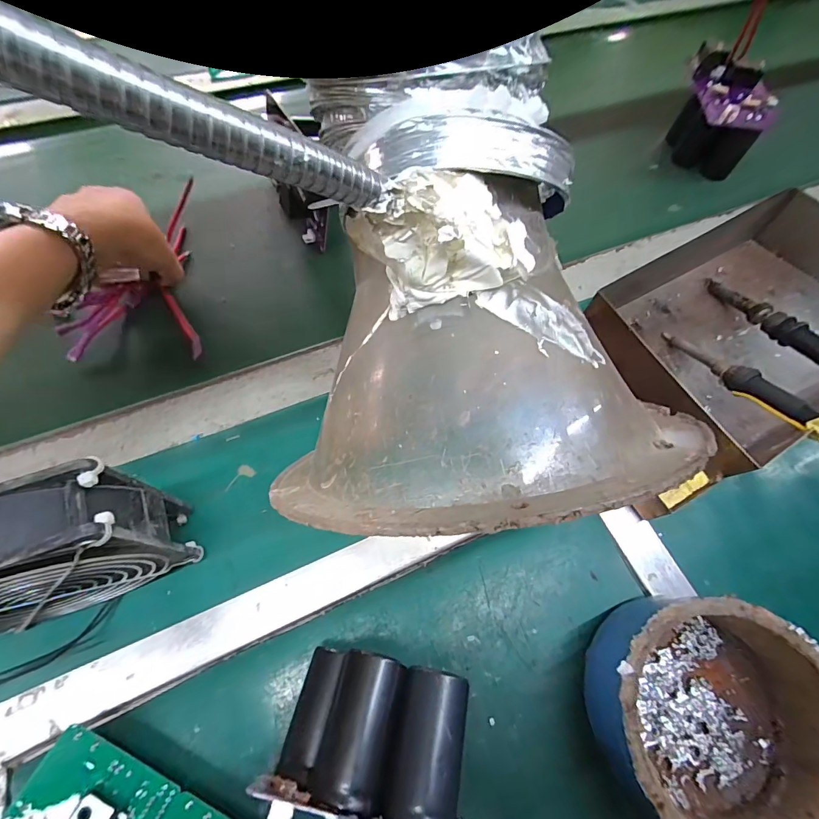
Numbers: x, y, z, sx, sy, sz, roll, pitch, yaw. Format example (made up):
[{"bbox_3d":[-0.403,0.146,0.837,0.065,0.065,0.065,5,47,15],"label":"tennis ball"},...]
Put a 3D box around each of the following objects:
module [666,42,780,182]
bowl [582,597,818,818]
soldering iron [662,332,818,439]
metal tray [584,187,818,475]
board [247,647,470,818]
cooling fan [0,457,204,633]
[{"bbox_3d":[0.364,-0.347,0.479,0.080,0.087,0.119,7,66,0],"label":"module"},{"bbox_3d":[0.170,0.175,0.235,0.117,0.070,0.115,1,65,-3],"label":"bowl"},{"bbox_3d":[0.267,-0.005,0.292,0.022,0.023,0.197,-22,46,-12],"label":"soldering iron"},{"bbox_3d":[0.290,-0.077,0.348,0.271,0.068,0.169,-28,70,-15],"label":"metal tray"},{"bbox_3d":[-0.004,0.178,0.218,0.122,0.077,0.078,18,65,5],"label":"board"},{"bbox_3d":[-0.193,0.083,0.220,0.115,0.120,0.047,-20,68,-12],"label":"cooling fan"}]

